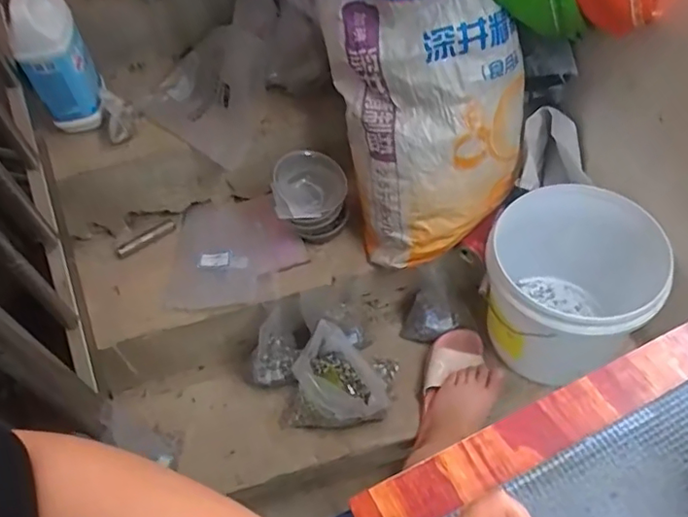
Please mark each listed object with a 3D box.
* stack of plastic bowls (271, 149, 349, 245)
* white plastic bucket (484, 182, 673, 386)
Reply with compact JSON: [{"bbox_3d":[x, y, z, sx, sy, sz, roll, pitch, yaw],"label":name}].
[{"bbox_3d":[-0.058,-0.093,0.994,0.128,0.150,0.106,-2,55,3],"label":"stack of plastic bowls"},{"bbox_3d":[0.373,0.055,0.965,0.259,0.263,0.268,-2,55,3],"label":"white plastic bucket"}]

